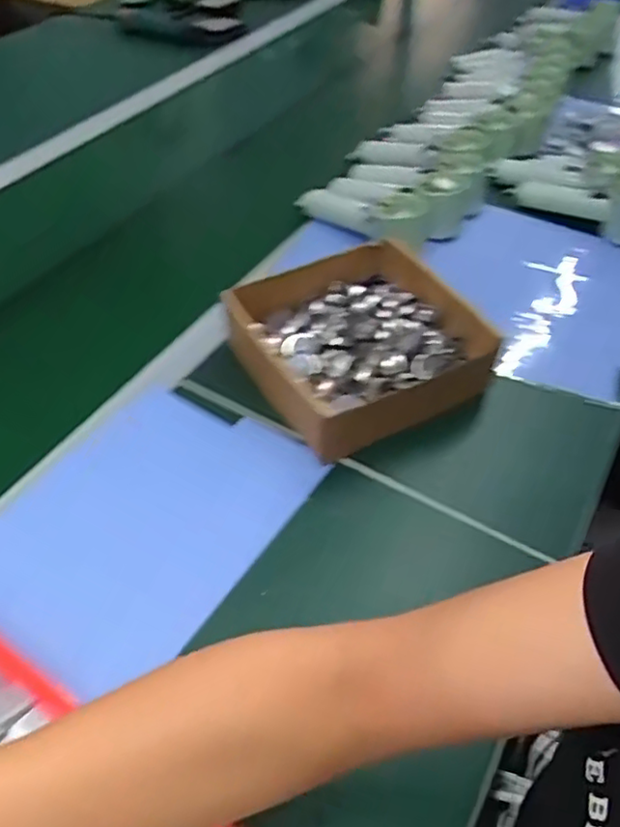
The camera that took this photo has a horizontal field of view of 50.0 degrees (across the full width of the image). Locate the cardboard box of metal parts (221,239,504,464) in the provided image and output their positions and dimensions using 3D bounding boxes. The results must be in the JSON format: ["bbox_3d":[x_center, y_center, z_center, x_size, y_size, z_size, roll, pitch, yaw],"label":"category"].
[{"bbox_3d":[0.050,-0.077,0.675,0.229,0.066,0.214,-25,53,-23],"label":"cardboard box of metal parts"}]

